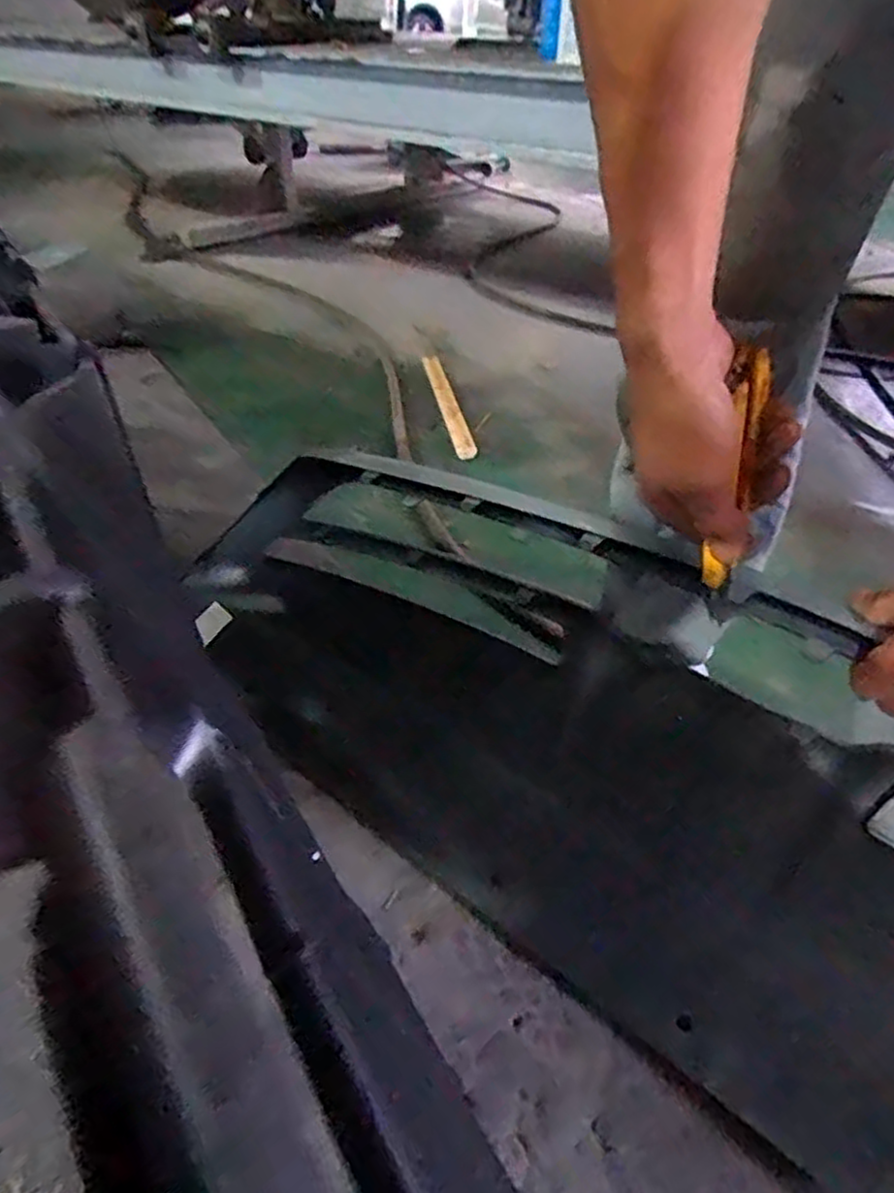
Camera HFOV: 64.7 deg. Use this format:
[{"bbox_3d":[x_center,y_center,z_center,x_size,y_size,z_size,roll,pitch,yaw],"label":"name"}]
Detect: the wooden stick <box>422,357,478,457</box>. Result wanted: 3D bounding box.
[{"bbox_3d":[-0.005,-0.381,1.337,0.038,0.019,0.425,-5,39,-9],"label":"wooden stick"}]

